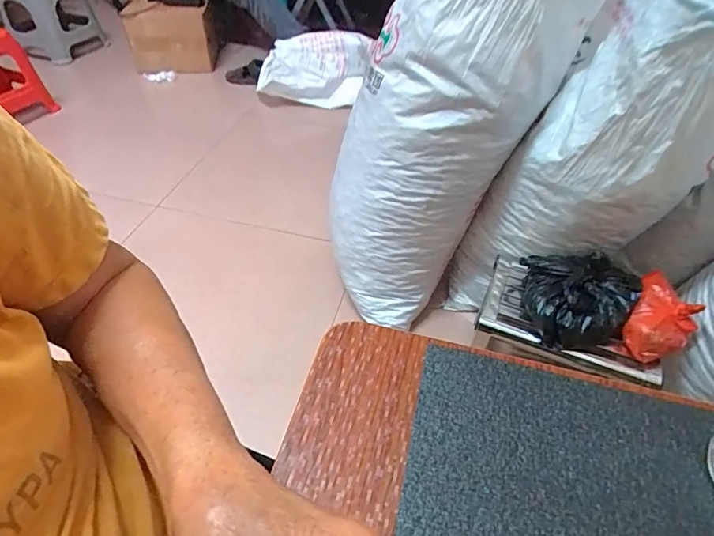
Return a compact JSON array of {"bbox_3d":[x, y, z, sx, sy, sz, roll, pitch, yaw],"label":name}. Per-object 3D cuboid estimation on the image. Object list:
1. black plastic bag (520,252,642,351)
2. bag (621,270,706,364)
[{"bbox_3d":[0.369,0.050,0.743,0.181,0.079,0.153,15,46,12],"label":"black plastic bag"},{"bbox_3d":[0.500,0.077,0.734,0.089,0.063,0.167,27,50,23],"label":"bag"}]

